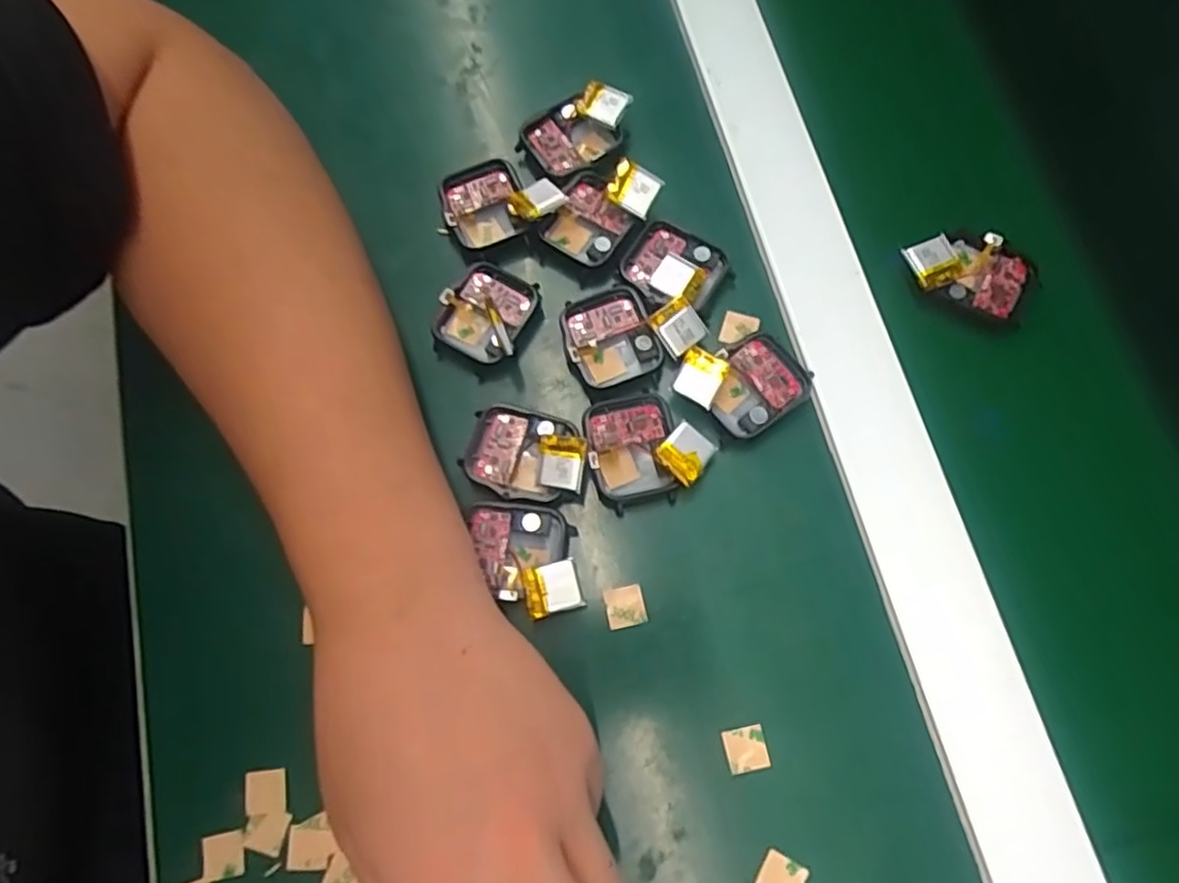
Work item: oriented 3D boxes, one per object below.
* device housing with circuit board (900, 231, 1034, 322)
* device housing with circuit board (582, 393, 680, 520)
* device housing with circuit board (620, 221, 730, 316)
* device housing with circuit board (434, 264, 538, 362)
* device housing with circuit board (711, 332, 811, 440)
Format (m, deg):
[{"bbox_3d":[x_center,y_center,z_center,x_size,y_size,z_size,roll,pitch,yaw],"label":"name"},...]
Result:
[{"bbox_3d":[0.167,-0.077,0.307,0.053,0.014,0.034,20,75,7],"label":"device housing with circuit board"},{"bbox_3d":[0.018,0.004,0.287,0.036,0.014,0.045,-9,73,-1],"label":"device housing with circuit board"},{"bbox_3d":[0.038,-0.076,0.308,0.043,0.009,0.037,37,78,11],"label":"device housing with circuit board"},{"bbox_3d":[-0.045,-0.058,0.310,0.037,0.011,0.040,28,76,9],"label":"device housing with circuit board"},{"bbox_3d":[0.070,-0.024,0.294,0.040,0.013,0.036,-36,76,-9],"label":"device housing with circuit board"}]

